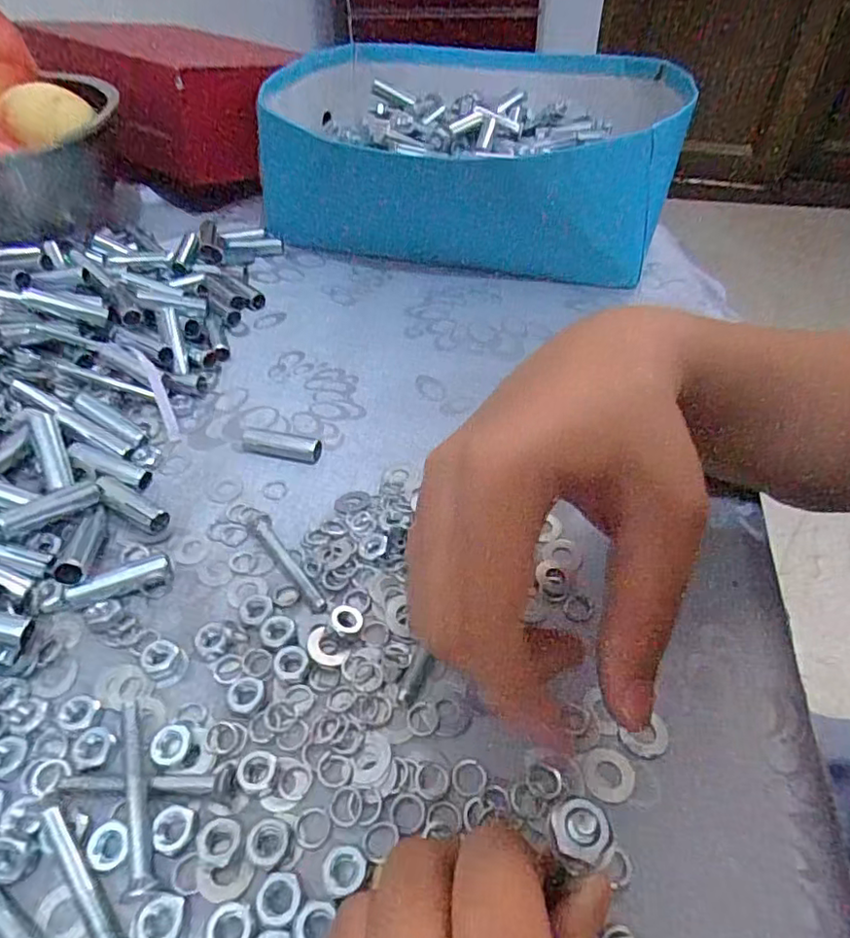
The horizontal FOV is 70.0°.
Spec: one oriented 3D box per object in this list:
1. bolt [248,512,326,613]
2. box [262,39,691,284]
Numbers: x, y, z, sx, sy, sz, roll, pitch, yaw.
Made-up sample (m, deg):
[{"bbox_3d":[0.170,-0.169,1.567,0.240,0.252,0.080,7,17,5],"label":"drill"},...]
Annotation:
[{"bbox_3d":[-0.060,0.037,0.256,0.008,0.007,0.064,-26,51,-23],"label":"bolt"},{"bbox_3d":[0.038,-0.266,0.494,0.295,0.094,0.258,12,47,12],"label":"box"}]

